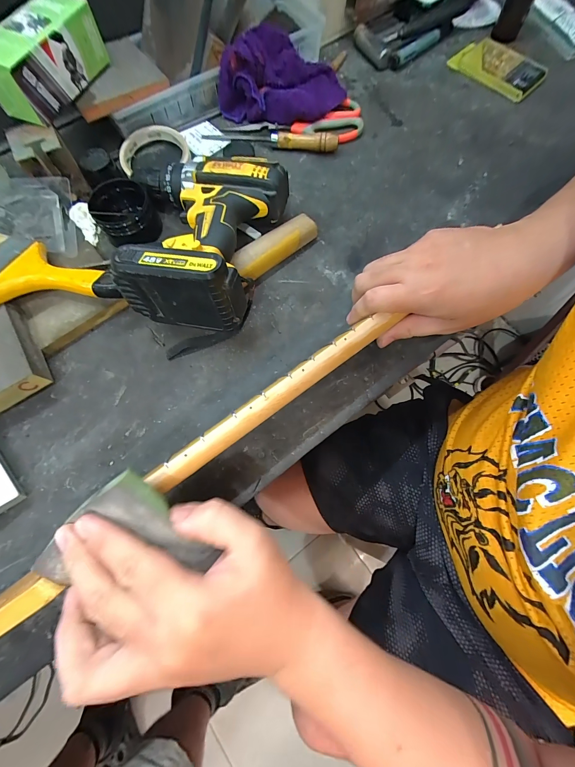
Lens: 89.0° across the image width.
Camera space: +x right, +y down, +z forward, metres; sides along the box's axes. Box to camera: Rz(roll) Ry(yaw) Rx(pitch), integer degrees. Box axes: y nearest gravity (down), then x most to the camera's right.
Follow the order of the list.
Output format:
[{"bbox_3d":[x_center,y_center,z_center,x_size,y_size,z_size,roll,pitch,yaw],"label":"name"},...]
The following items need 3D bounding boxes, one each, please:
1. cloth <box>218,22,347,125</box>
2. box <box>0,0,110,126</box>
[{"bbox_3d":[-0.007,-0.428,0.409,0.174,0.055,0.100,8,72,3],"label":"cloth"},{"bbox_3d":[-0.267,-0.364,0.326,0.053,0.058,0.142,25,74,8],"label":"box"}]

